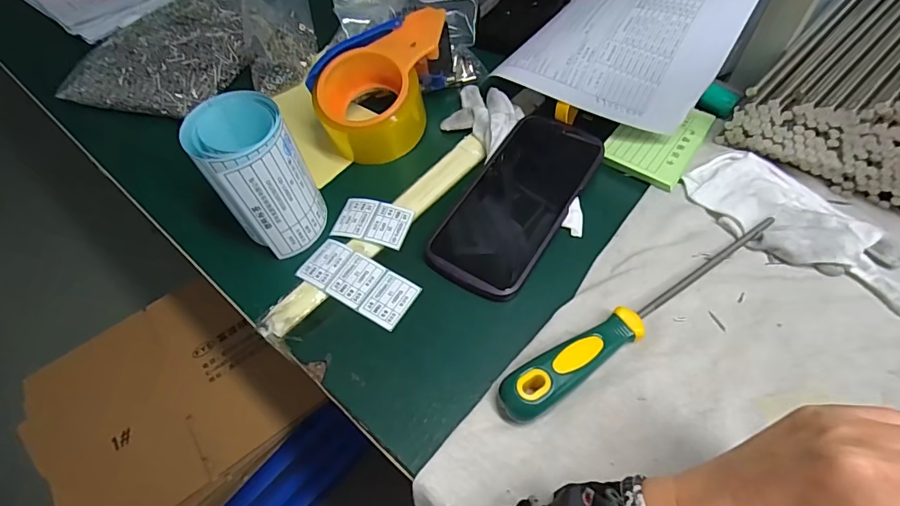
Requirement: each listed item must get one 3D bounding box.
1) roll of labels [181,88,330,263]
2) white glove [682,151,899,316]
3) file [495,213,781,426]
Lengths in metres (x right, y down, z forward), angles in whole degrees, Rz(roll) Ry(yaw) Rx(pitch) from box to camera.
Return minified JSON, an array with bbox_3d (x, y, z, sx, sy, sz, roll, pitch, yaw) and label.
[{"bbox_3d":[-0.143,-0.059,0.357,0.063,0.099,0.078,-32,60,-15],"label":"roll of labels"},{"bbox_3d":[0.270,-0.020,0.353,0.178,0.014,0.071,37,67,25],"label":"white glove"},{"bbox_3d":[0.136,0.038,0.316,0.241,0.024,0.027,-30,59,-14],"label":"file"}]

